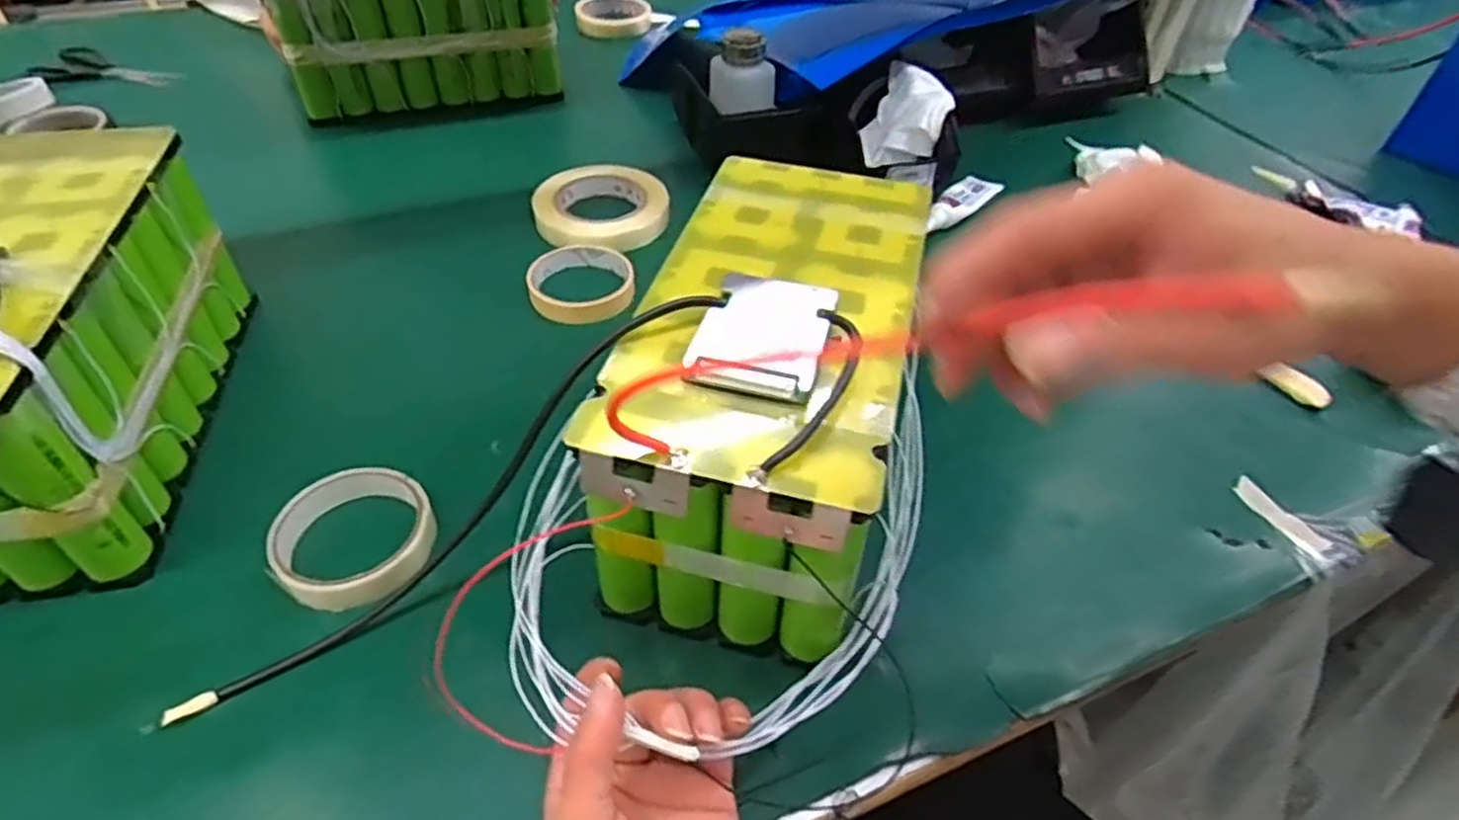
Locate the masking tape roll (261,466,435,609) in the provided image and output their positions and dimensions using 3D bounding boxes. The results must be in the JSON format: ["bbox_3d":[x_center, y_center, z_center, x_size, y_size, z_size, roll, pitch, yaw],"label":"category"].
[{"bbox_3d":[-0.220,0.074,0.452,0.087,0.029,0.074,-21,52,-22],"label":"masking tape roll"}]

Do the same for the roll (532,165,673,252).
[{"bbox_3d":[-0.116,-0.182,0.703,0.123,0.025,0.123,-4,47,-8],"label":"roll"}]

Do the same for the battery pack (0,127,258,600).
[{"bbox_3d":[-0.418,-0.044,0.463,0.138,0.156,0.274,-5,47,-9],"label":"battery pack"}]

